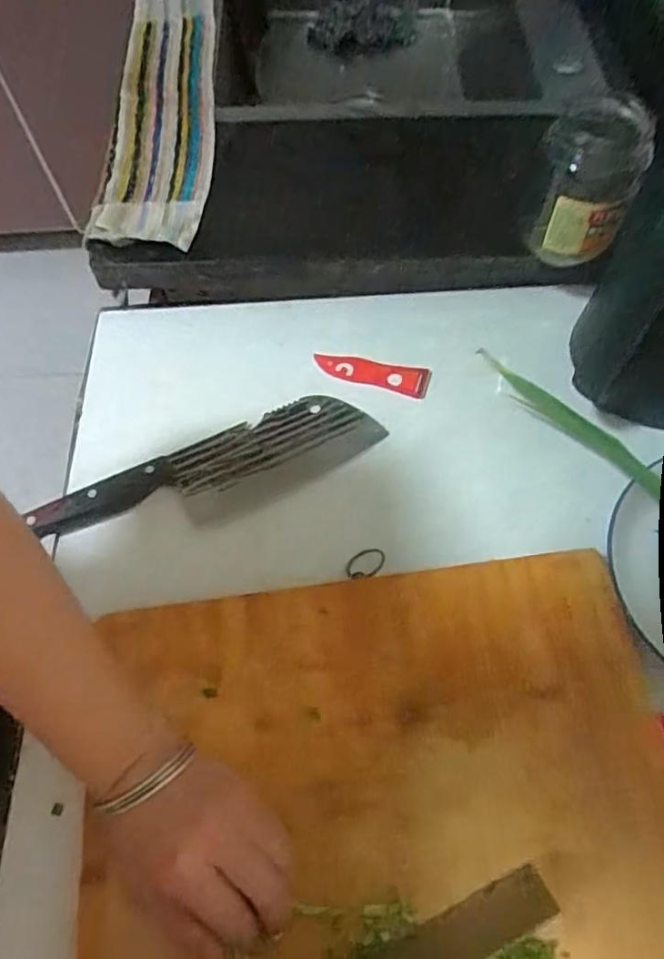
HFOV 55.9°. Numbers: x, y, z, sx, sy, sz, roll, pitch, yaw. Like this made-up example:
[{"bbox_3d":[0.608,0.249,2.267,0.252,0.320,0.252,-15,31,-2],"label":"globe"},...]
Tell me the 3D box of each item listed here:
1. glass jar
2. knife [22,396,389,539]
[{"bbox_3d":[0.199,-0.232,0.495,0.073,0.107,0.074,10,65,8],"label":"glass jar"},{"bbox_3d":[-0.098,-0.005,0.518,0.282,0.016,0.076,-21,58,-10],"label":"knife"}]

